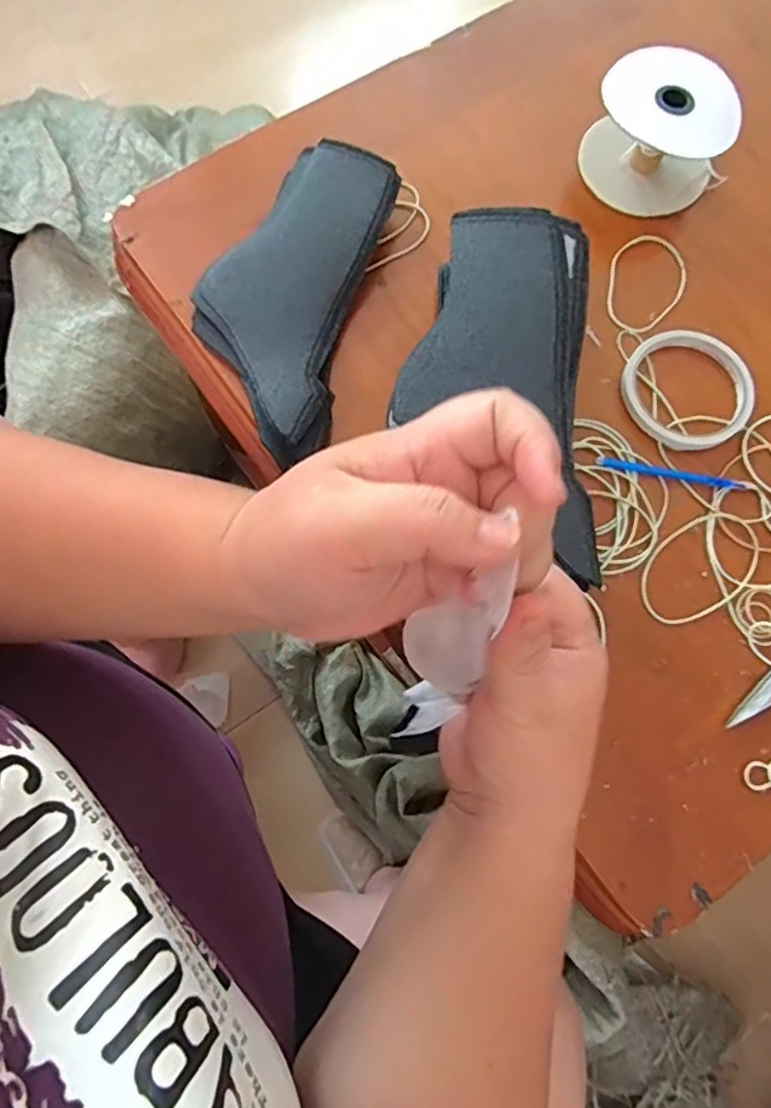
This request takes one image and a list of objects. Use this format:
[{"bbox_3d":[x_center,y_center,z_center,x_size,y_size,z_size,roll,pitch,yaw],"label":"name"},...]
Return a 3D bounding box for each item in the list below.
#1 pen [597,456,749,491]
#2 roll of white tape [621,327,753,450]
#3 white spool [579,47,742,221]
[{"bbox_3d":[0.194,-0.054,0.422,0.099,0.005,0.008,11,73,3],"label":"pen"},{"bbox_3d":[0.210,-0.116,0.436,0.080,0.018,0.088,0,73,-1],"label":"roll of white tape"},{"bbox_3d":[0.207,-0.316,0.472,0.105,0.060,0.092,24,74,7],"label":"white spool"}]

